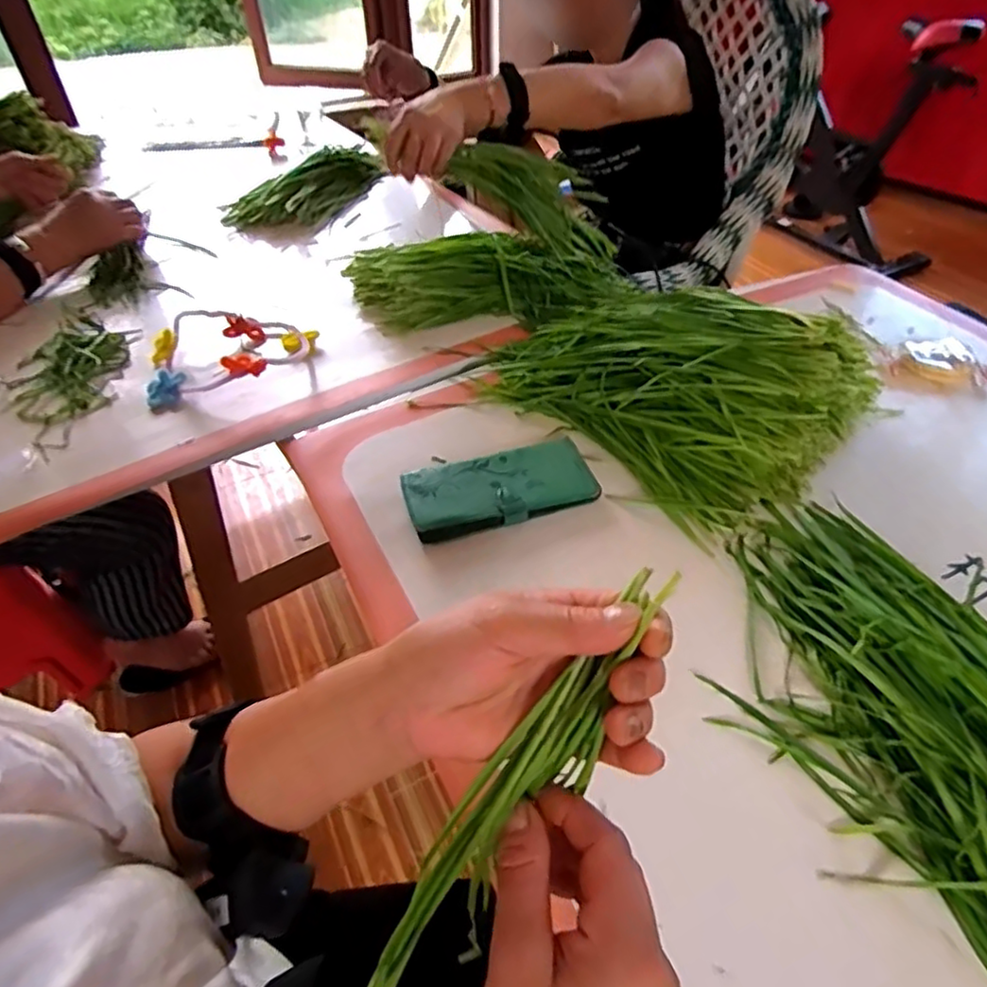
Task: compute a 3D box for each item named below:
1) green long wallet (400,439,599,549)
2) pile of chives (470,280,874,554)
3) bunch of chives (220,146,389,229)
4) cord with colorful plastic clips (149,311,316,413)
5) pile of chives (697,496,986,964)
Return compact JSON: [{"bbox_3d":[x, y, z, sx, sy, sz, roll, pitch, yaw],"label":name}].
[{"bbox_3d":[0.006,-0.004,0.563,0.160,0.022,0.075,-12,46,-11],"label":"green long wallet"},{"bbox_3d":[0.166,-0.137,0.618,0.245,0.122,0.329,-32,53,-28],"label":"pile of chives"},{"bbox_3d":[-0.281,-0.487,1.017,0.283,0.052,0.117,-33,53,-28],"label":"bunch of chives"},{"bbox_3d":[-0.291,-0.158,0.708,0.178,0.049,0.147,-5,45,-5],"label":"cord with colorful plastic clips"},{"bbox_3d":[0.272,0.140,0.402,0.198,0.044,0.365,-16,47,-14],"label":"pile of chives"}]

